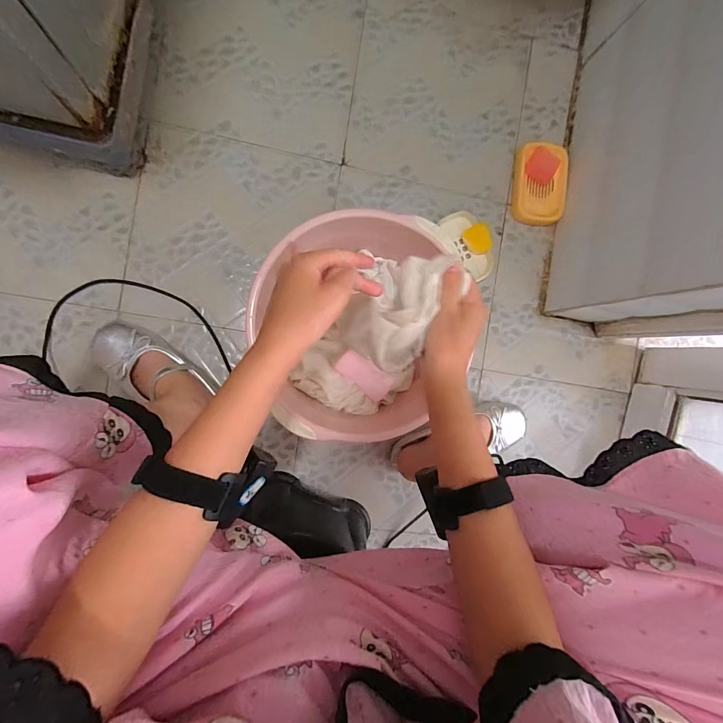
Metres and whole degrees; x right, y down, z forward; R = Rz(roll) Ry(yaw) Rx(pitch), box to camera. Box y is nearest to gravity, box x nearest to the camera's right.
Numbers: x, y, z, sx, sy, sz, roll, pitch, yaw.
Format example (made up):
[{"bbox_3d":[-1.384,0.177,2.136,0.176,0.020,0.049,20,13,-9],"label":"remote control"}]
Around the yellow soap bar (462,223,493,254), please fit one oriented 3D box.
[{"bbox_3d":[0.202,-0.209,0.617,0.043,0.015,0.051,-23,90,23],"label":"yellow soap bar"}]

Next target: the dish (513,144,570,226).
[{"bbox_3d":[0.309,-0.308,0.625,0.087,0.031,0.131,4,91,-9],"label":"dish"}]

